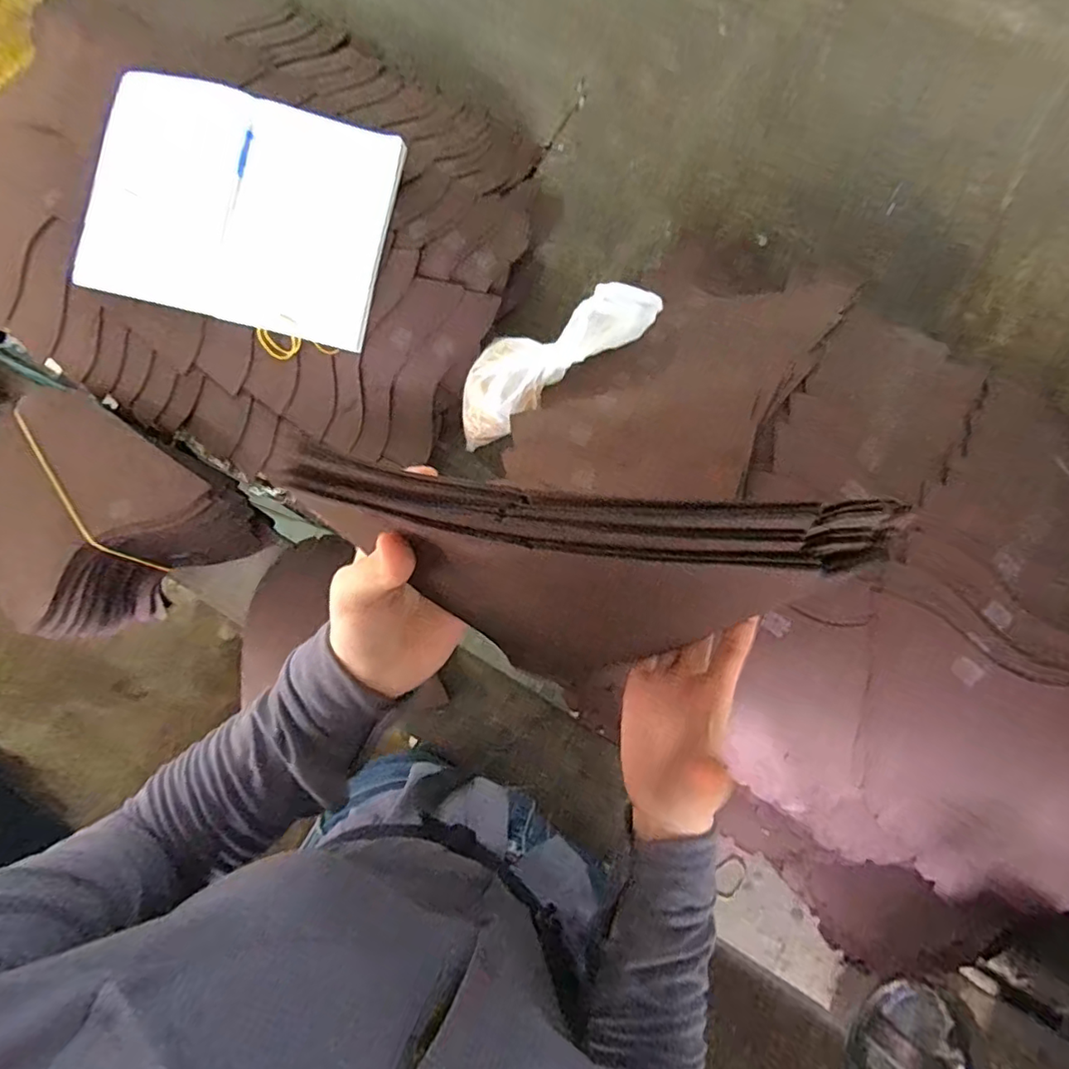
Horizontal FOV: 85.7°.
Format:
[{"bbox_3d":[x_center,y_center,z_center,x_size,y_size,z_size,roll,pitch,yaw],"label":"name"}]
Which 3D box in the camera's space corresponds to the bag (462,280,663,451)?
[{"bbox_3d":[0.011,-0.212,0.687,0.274,0.046,0.093,-30,80,18],"label":"bag"}]

